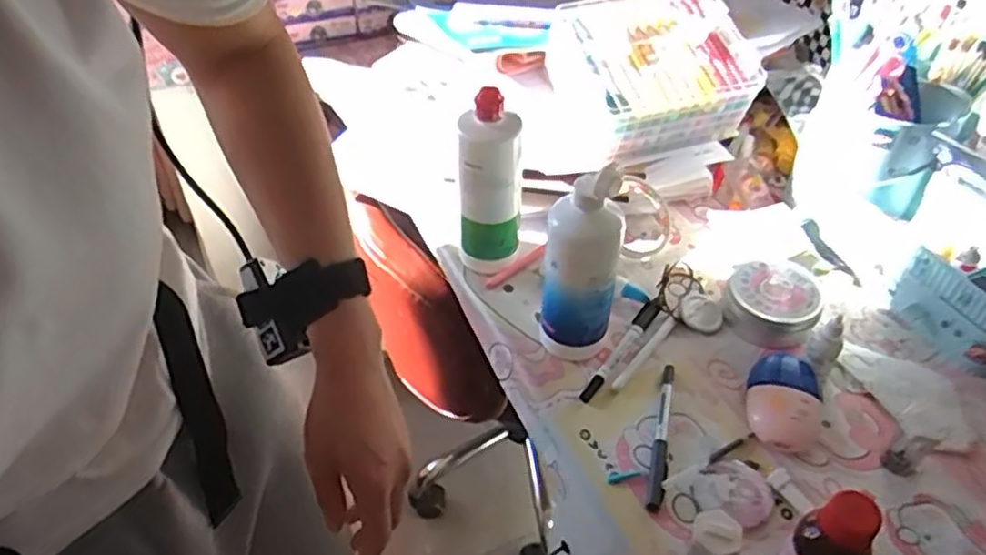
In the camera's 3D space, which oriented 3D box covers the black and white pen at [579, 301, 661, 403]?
[{"bbox_3d":[0.112,0.063,0.634,0.016,0.009,0.124,26,50,24],"label":"black and white pen"}]

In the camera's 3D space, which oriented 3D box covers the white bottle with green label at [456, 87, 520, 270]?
[{"bbox_3d":[-0.003,-0.073,0.648,0.052,0.185,0.043,0,44,-1],"label":"white bottle with green label"}]

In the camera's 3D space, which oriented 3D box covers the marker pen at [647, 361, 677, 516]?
[{"bbox_3d":[0.134,0.122,0.573,0.012,0.009,0.134,10,45,10],"label":"marker pen"}]

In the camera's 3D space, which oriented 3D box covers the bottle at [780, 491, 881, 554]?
[{"bbox_3d":[0.209,0.174,0.455,0.035,0.105,0.041,-31,53,-28],"label":"bottle"}]

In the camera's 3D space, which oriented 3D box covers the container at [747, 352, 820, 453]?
[{"bbox_3d":[0.232,0.098,0.579,0.055,0.033,0.082,13,46,13],"label":"container"}]

